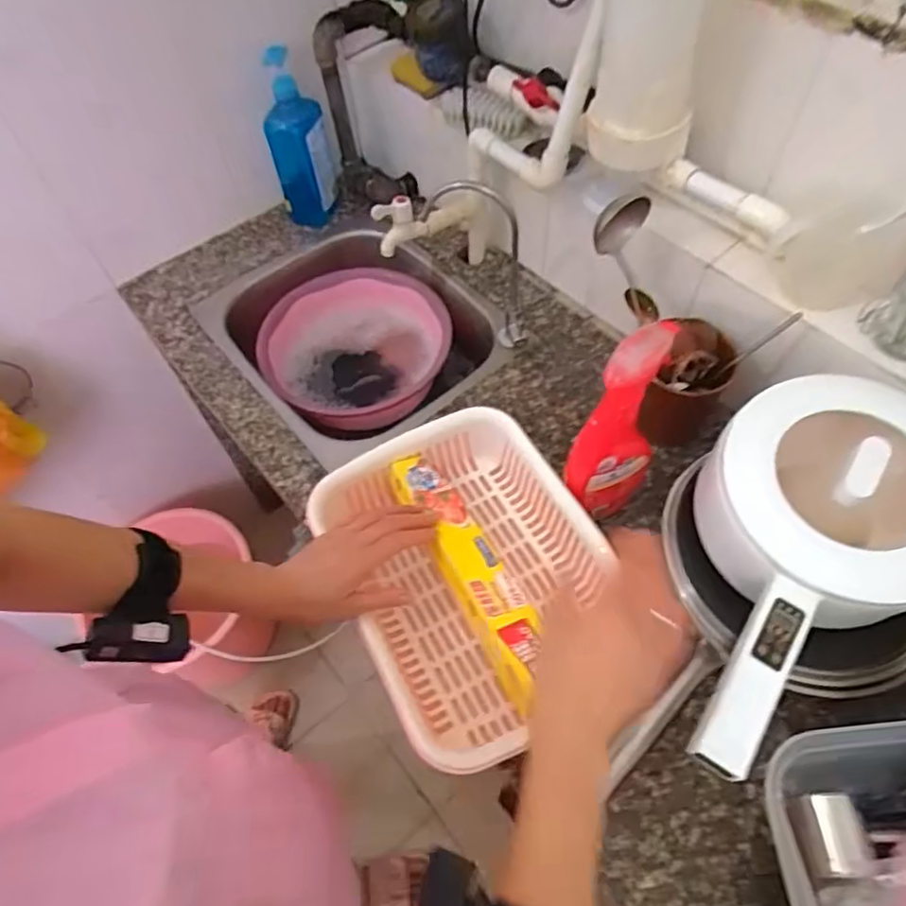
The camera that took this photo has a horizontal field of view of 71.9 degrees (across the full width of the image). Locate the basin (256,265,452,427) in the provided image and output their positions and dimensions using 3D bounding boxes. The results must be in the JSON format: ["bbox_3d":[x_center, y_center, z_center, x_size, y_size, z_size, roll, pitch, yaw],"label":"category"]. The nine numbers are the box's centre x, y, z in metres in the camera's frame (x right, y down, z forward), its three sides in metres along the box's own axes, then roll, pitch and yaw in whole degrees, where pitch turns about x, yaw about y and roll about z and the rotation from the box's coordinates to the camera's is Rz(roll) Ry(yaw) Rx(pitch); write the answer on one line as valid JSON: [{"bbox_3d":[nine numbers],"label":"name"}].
[{"bbox_3d":[-0.166,-0.169,1.041,0.284,0.090,0.305,-2,57,3],"label":"basin"}]

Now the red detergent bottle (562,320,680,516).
[{"bbox_3d":[0.168,-0.015,0.632,0.094,0.241,0.049,-32,61,-16],"label":"red detergent bottle"}]

